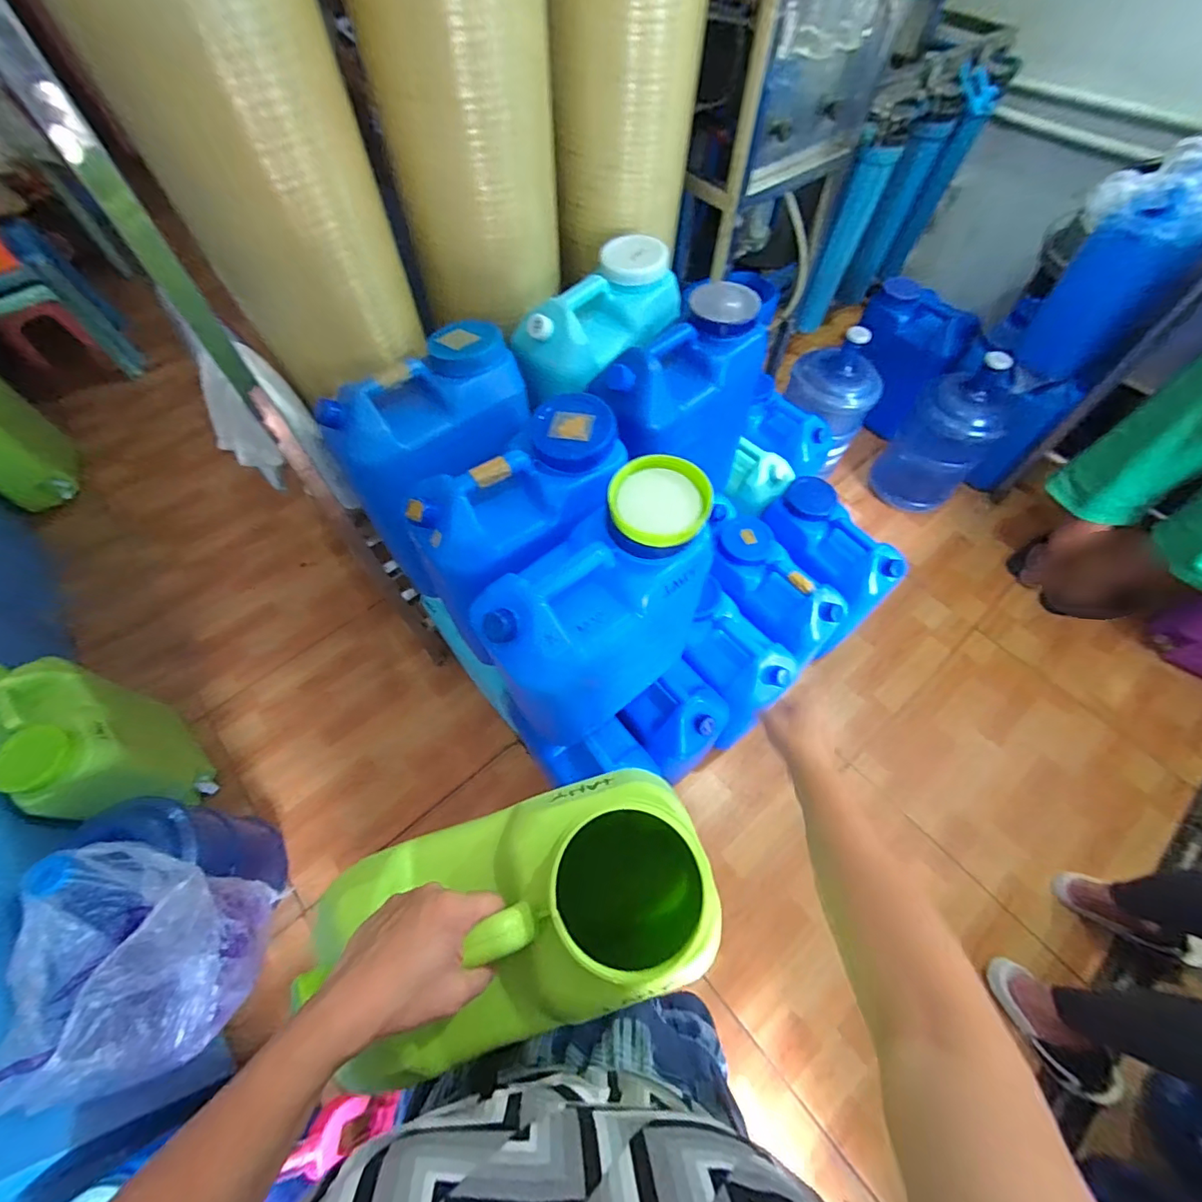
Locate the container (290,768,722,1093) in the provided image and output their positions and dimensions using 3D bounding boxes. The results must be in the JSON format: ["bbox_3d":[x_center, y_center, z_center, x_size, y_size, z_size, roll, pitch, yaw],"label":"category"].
[{"bbox_3d":[-0.061,0.311,0.518,0.285,0.342,0.163,-14,60,-9],"label":"container"}]

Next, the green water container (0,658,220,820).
[{"bbox_3d":[-1.084,0.319,1.124,0.301,0.446,0.176,41,68,21],"label":"green water container"}]

